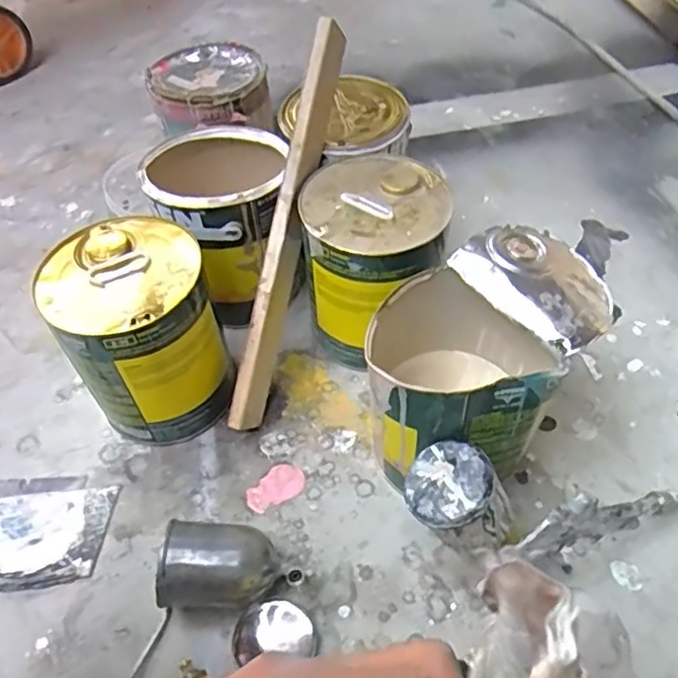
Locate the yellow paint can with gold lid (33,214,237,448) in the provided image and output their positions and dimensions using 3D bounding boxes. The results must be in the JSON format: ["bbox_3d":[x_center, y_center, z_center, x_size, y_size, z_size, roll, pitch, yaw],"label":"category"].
[{"bbox_3d":[-0.207,-0.003,0.680,0.148,0.210,0.155,-2,52,2],"label":"yellow paint can with gold lid"}]

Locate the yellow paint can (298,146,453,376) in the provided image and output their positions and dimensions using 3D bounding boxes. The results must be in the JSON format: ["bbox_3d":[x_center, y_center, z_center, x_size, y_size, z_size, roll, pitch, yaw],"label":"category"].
[{"bbox_3d":[0.043,-0.086,0.729,0.150,0.205,0.164,-2,52,2],"label":"yellow paint can"}]

